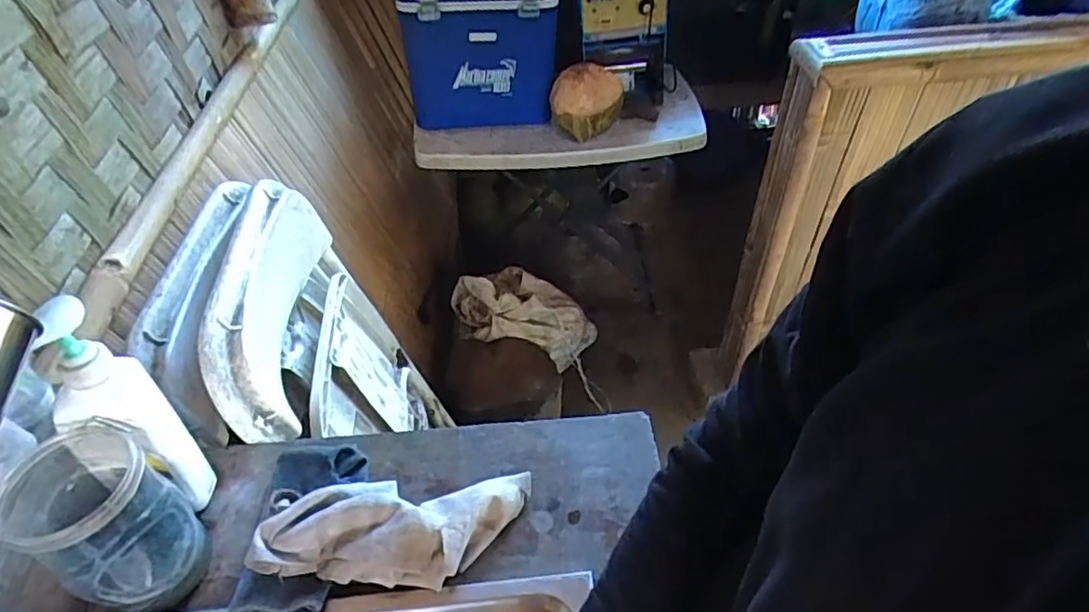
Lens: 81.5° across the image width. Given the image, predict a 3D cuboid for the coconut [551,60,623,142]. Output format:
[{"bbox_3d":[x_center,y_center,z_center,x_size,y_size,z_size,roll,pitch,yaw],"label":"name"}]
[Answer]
[{"bbox_3d":[0.099,-0.480,1.493,0.162,0.137,0.149,-2,45,1],"label":"coconut"}]

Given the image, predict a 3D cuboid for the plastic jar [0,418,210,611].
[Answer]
[{"bbox_3d":[-0.357,0.180,0.526,0.114,0.150,0.094,28,53,29],"label":"plastic jar"}]

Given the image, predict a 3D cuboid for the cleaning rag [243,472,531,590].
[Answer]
[{"bbox_3d":[-0.130,0.192,0.561,0.228,0.048,0.100,-3,45,1],"label":"cleaning rag"}]

